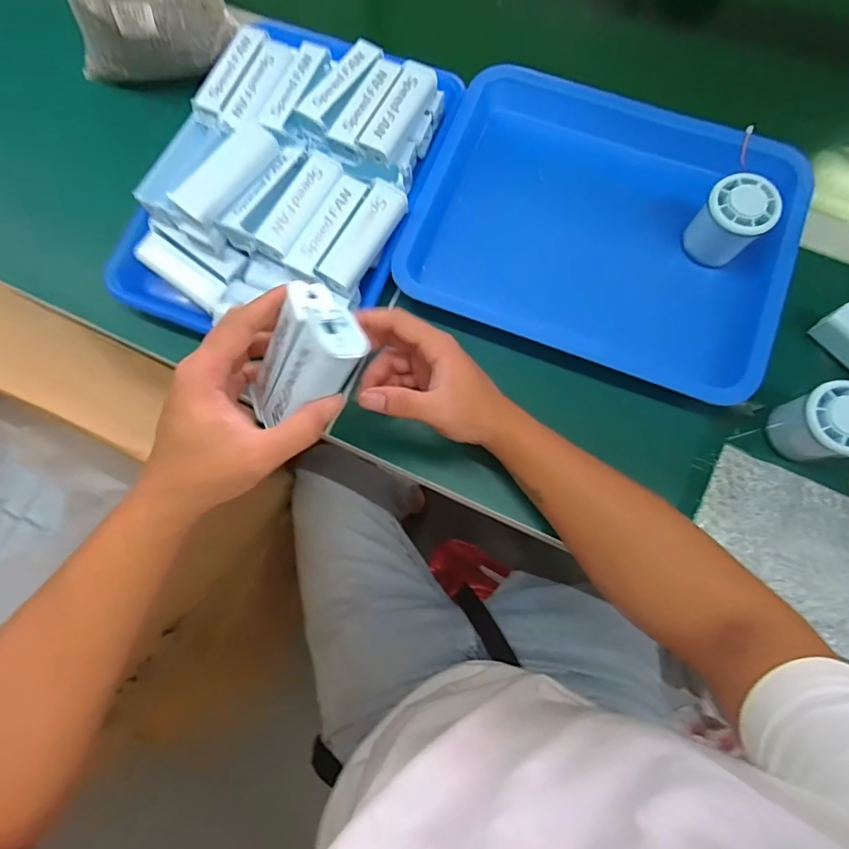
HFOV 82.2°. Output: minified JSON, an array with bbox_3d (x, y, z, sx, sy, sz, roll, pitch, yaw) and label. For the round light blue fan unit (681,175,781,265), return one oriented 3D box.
[{"bbox_3d":[0.269,-0.177,0.437,0.053,0.070,0.054,-44,79,-8],"label":"round light blue fan unit"}]

